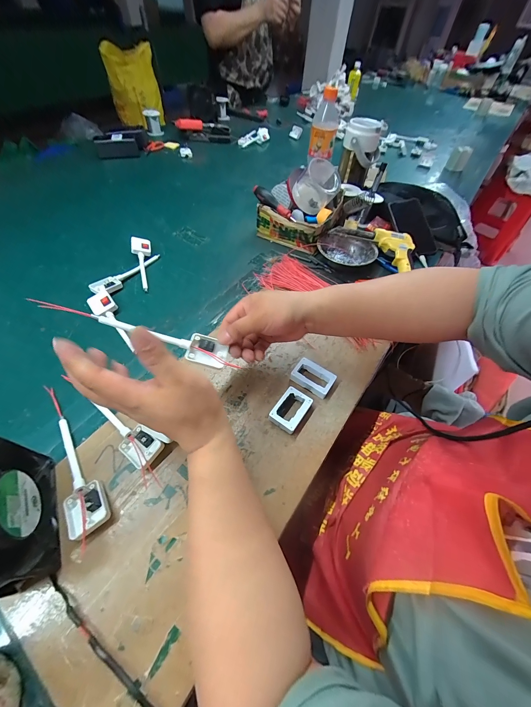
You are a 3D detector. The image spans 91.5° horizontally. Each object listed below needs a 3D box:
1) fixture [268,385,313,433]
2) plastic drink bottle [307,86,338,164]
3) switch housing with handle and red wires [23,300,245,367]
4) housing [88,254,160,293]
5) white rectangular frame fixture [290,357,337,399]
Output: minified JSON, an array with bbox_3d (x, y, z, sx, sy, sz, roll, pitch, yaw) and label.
[{"bbox_3d":[0.036,0.079,0.364,0.041,0.017,0.057,31,58,18],"label":"fixture"},{"bbox_3d":[0.143,-0.553,0.630,0.061,0.132,0.067,10,54,4],"label":"plastic drink bottle"},{"bbox_3d":[-0.114,-0.018,0.317,0.167,0.012,0.034,19,53,-12],"label":"switch housing with handle and red wires"},{"bbox_3d":[-0.280,-0.169,0.528,0.040,0.017,0.156,25,57,15],"label":"housing"},{"bbox_3d":[0.073,0.037,0.400,0.061,0.018,0.042,30,58,18],"label":"white rectangular frame fixture"}]

